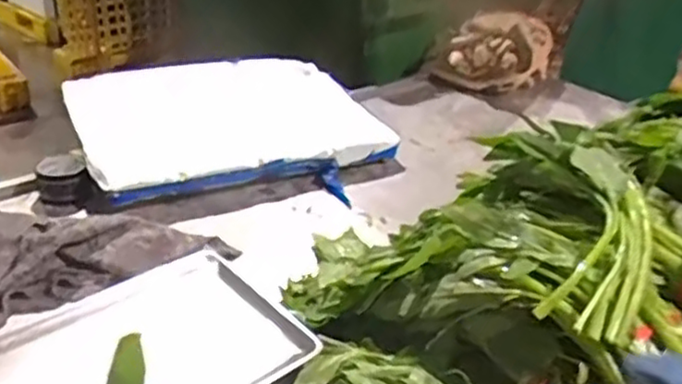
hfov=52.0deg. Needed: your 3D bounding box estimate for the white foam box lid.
[{"bbox_3d":[-0.260,-0.177,1.538,0.618,0.100,0.538,-12,33,-26],"label":"white foam box lid"}]

